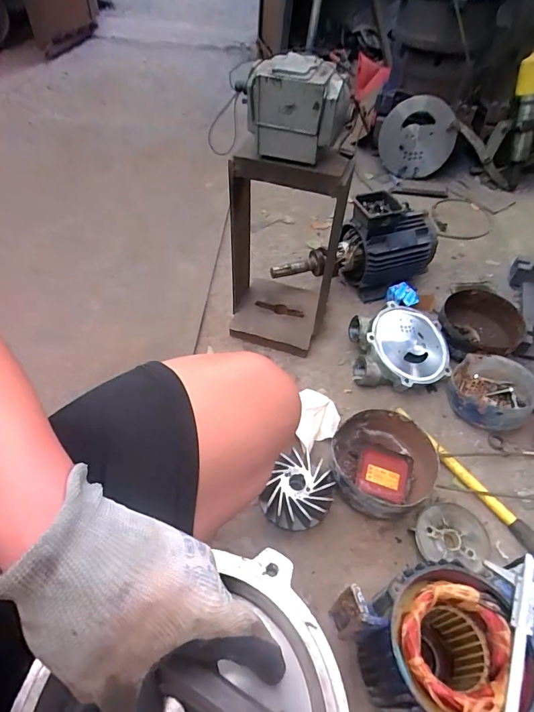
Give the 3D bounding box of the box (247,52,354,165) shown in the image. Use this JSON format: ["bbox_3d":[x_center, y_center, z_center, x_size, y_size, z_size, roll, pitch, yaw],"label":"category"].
[{"bbox_3d":[0.050,-0.397,0.683,0.163,0.136,0.086,19,52,11],"label":"box"}]

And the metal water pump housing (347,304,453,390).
[{"bbox_3d":[0.307,-0.012,0.963,0.213,0.108,0.195,-2,53,-5],"label":"metal water pump housing"}]

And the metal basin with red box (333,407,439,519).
[{"bbox_3d":[0.215,0.212,0.803,0.188,0.088,0.184,2,52,-2],"label":"metal basin with red box"}]

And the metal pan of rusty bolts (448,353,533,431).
[{"bbox_3d":[0.491,0.079,0.918,0.162,0.092,0.171,29,56,17],"label":"metal pan of rusty bolts"}]

